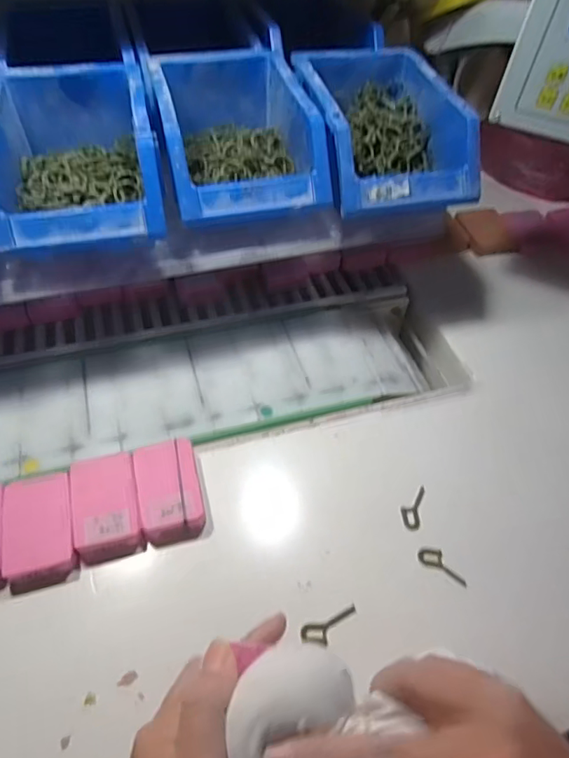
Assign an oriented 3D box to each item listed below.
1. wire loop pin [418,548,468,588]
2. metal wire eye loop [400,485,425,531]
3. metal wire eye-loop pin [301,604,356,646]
[{"bbox_3d":[0.117,0.135,0.377,0.038,0.004,0.015,26,55,17],"label":"wire loop pin"},{"bbox_3d":[0.101,0.100,0.405,0.016,0.008,0.038,13,52,7],"label":"metal wire eye loop"},{"bbox_3d":[0.031,0.167,0.345,0.040,0.005,0.015,-16,54,-15],"label":"metal wire eye-loop pin"}]

